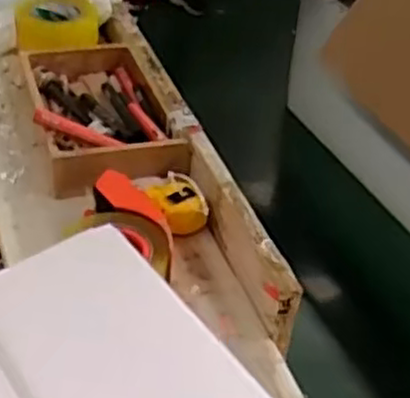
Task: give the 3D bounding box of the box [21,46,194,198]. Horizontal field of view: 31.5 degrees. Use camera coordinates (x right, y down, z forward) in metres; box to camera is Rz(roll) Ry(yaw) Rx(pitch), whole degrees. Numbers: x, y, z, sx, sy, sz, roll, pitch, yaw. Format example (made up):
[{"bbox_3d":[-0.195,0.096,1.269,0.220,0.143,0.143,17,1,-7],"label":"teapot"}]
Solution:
[{"bbox_3d":[-0.148,-0.124,0.971,0.170,0.052,0.313,-10,41,-19],"label":"box"}]

